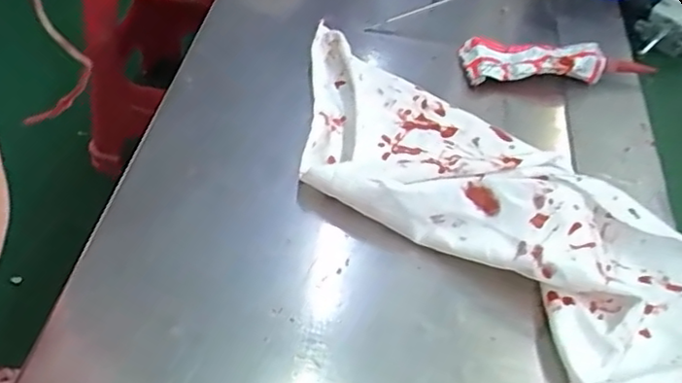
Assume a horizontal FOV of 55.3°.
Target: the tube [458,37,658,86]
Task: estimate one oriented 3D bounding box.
[{"bbox_3d":[0.131,-0.079,0.393,0.115,0.018,0.029,-3,48,-6],"label":"tube"}]

